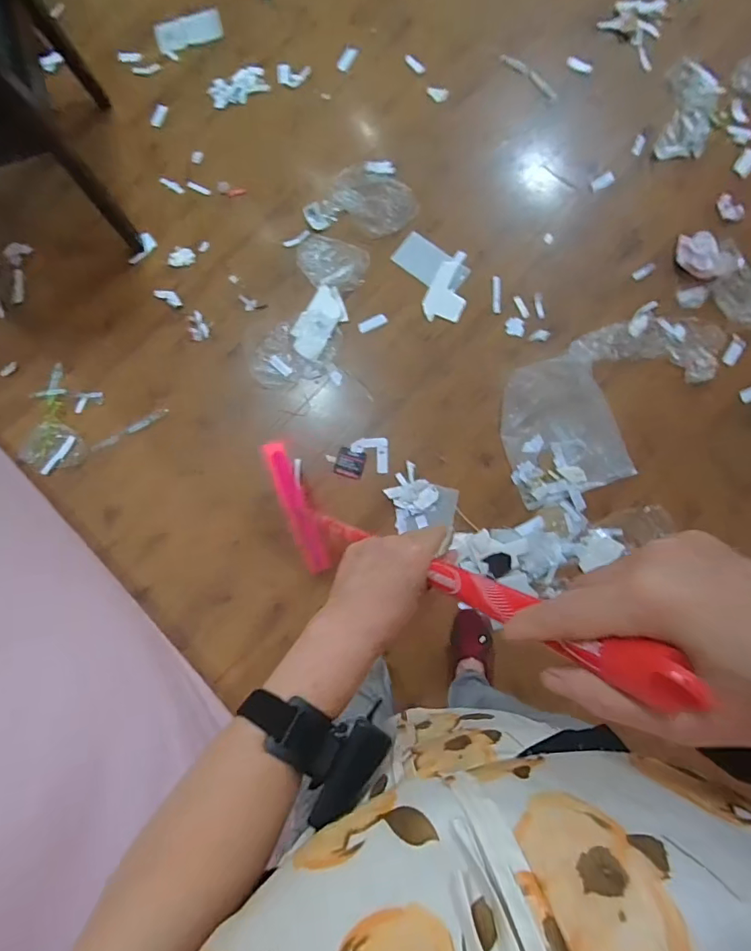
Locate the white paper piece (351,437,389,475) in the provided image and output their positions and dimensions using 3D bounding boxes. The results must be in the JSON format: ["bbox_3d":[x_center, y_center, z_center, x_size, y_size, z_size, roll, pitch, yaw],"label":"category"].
[{"bbox_3d":[-0.016,-0.052,1.254,0.098,0.015,0.090,1,85,9],"label":"white paper piece"}]

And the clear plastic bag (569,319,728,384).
[{"bbox_3d":[0.698,-0.338,1.240,0.367,0.023,0.164,12,84,6],"label":"clear plastic bag"}]

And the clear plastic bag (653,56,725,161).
[{"bbox_3d":[0.852,-0.980,1.306,0.139,0.095,0.232,10,84,5],"label":"clear plastic bag"}]

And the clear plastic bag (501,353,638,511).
[{"bbox_3d":[0.461,-0.120,1.227,0.279,0.027,0.340,-20,82,2],"label":"clear plastic bag"}]

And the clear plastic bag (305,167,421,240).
[{"bbox_3d":[-0.038,-0.749,1.323,0.292,0.030,0.169,13,84,6],"label":"clear plastic bag"}]

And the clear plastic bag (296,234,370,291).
[{"bbox_3d":[-0.117,-0.583,1.305,0.197,0.034,0.148,14,84,6],"label":"clear plastic bag"}]

